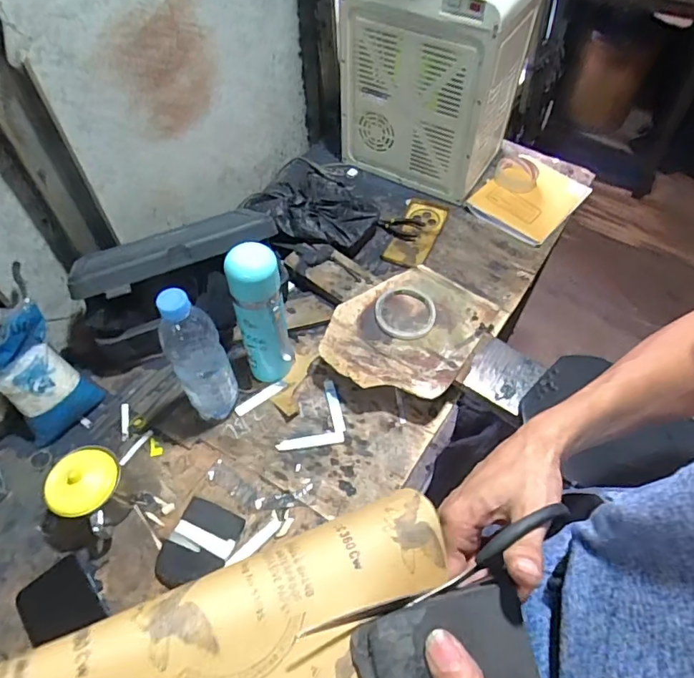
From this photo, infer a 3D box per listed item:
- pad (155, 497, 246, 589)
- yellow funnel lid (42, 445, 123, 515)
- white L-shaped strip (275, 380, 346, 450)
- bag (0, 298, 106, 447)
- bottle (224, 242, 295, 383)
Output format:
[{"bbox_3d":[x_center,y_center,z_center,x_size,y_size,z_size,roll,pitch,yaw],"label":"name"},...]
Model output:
[{"bbox_3d":[-0.180,0.251,0.615,0.079,0.029,0.103,13,56,9],"label":"pad"},{"bbox_3d":[-0.309,0.165,0.594,0.070,0.013,0.086,36,42,-14],"label":"yellow funnel lid"},{"bbox_3d":[-0.034,0.121,0.716,0.077,0.005,0.125,28,59,18],"label":"white L-shaped strip"},{"bbox_3d":[-0.418,0.050,0.680,0.100,0.151,0.105,37,62,23],"label":"bag"},{"bbox_3d":[-0.115,-0.022,0.680,0.066,0.241,0.057,-2,55,-2],"label":"bottle"}]

